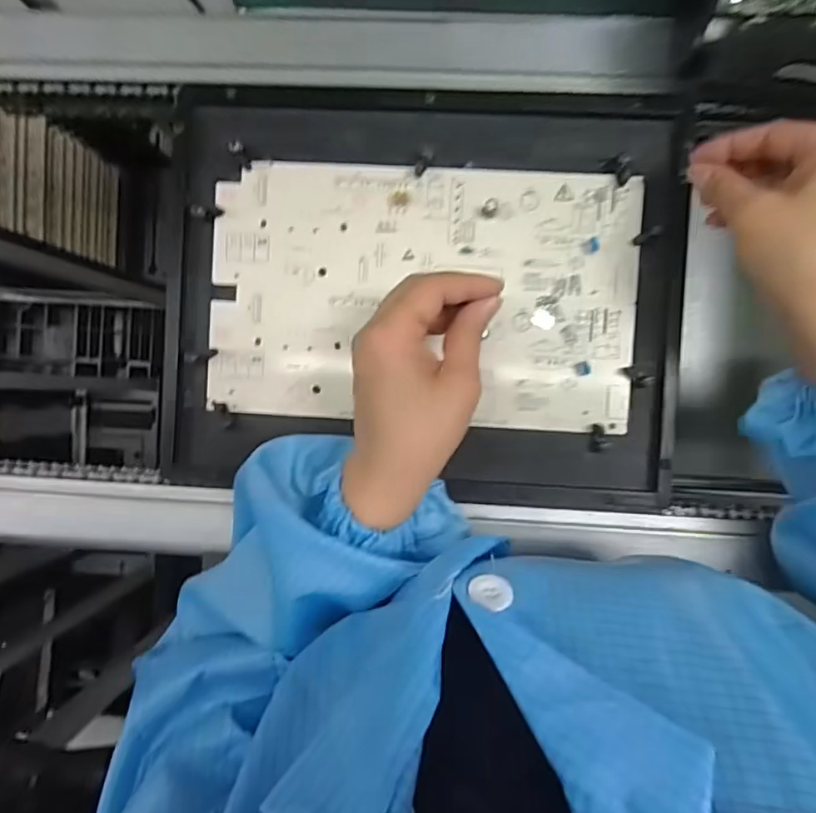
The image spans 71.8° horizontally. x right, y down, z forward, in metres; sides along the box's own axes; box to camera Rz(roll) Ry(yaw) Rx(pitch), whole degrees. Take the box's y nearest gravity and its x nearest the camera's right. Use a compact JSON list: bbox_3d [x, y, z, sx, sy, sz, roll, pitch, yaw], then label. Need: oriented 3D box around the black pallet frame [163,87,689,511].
[{"bbox_3d":[0.008,-0.073,0.382,0.345,0.015,0.266,3,94,3],"label":"black pallet frame"}]

